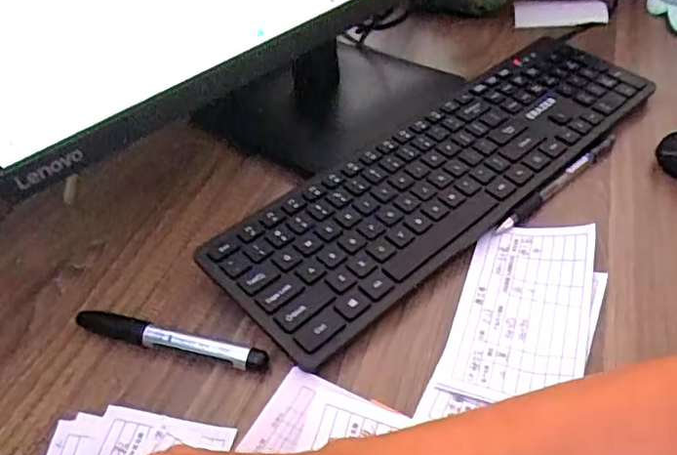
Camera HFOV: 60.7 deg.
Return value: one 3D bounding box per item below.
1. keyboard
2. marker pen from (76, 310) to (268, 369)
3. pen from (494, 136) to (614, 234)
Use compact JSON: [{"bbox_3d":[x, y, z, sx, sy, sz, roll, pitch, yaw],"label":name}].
[{"bbox_3d":[0.095,-0.055,0.470,0.424,0.029,0.131,-33,48,-27],"label":"keyboard"},{"bbox_3d":[-0.107,0.070,0.368,0.130,0.016,0.017,10,44,17],"label":"marker pen"},{"bbox_3d":[0.174,-0.036,0.458,0.155,0.010,0.008,-34,49,-28],"label":"pen"}]

